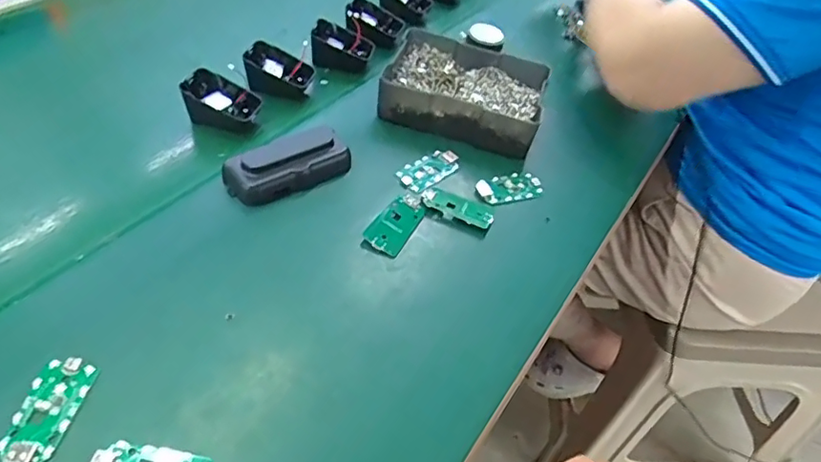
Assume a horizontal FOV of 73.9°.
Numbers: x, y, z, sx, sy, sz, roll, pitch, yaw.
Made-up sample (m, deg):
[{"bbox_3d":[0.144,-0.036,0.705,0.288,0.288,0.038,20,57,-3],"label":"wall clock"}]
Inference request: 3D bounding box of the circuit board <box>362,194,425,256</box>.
[{"bbox_3d":[-0.010,-0.008,0.458,0.030,0.012,0.068,23,48,15],"label":"circuit board"}]

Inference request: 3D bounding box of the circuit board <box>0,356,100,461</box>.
[{"bbox_3d":[-0.213,0.105,0.321,0.031,0.005,0.064,9,46,2],"label":"circuit board"}]

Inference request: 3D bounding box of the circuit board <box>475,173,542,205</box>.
[{"bbox_3d":[0.093,-0.042,0.507,0.066,0.011,0.033,-15,50,-20],"label":"circuit board"}]

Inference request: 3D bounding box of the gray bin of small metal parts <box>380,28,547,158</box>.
[{"bbox_3d":[0.057,-0.146,0.567,0.158,0.042,0.124,14,46,7],"label":"gray bin of small metal parts"}]

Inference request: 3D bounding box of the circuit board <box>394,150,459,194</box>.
[{"bbox_3d":[0.018,-0.059,0.510,0.033,0.004,0.065,34,52,24],"label":"circuit board"}]

